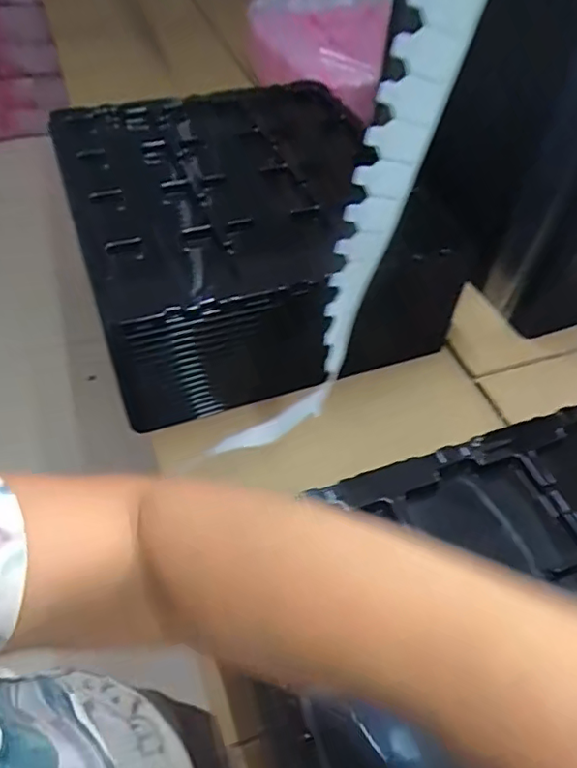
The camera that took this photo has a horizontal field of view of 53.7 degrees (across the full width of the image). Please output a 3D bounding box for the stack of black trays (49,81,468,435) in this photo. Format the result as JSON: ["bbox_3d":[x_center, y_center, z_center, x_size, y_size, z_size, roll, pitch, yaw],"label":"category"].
[{"bbox_3d":[-0.056,-0.164,0.616,0.325,0.154,0.365,-18,52,-18],"label":"stack of black trays"}]

